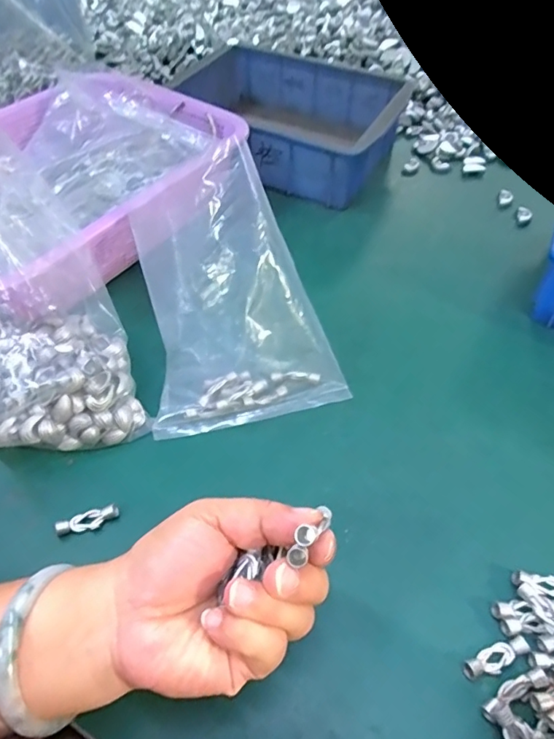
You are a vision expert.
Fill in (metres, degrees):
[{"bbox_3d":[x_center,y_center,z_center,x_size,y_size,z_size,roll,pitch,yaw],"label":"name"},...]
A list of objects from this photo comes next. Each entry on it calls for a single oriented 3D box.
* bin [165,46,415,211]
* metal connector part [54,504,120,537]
[{"bbox_3d":[0.015,-0.278,0.573,0.236,0.080,0.185,19,56,14],"label":"bin"},{"bbox_3d":[-0.120,0.095,0.316,0.038,0.008,0.011,-18,55,-13],"label":"metal connector part"}]

